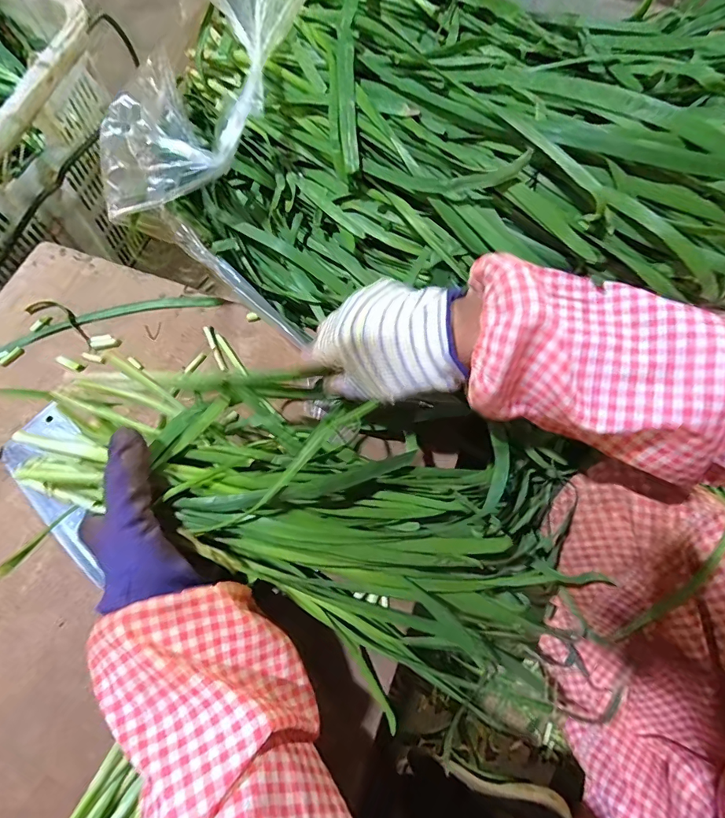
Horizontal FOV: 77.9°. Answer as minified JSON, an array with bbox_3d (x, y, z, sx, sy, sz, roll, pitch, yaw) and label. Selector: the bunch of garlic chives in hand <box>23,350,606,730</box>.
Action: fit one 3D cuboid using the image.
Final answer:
[{"bbox_3d":[-0.007,0.079,0.340,0.425,0.061,0.182,29,72,-11],"label":"bunch of garlic chives in hand"}]

